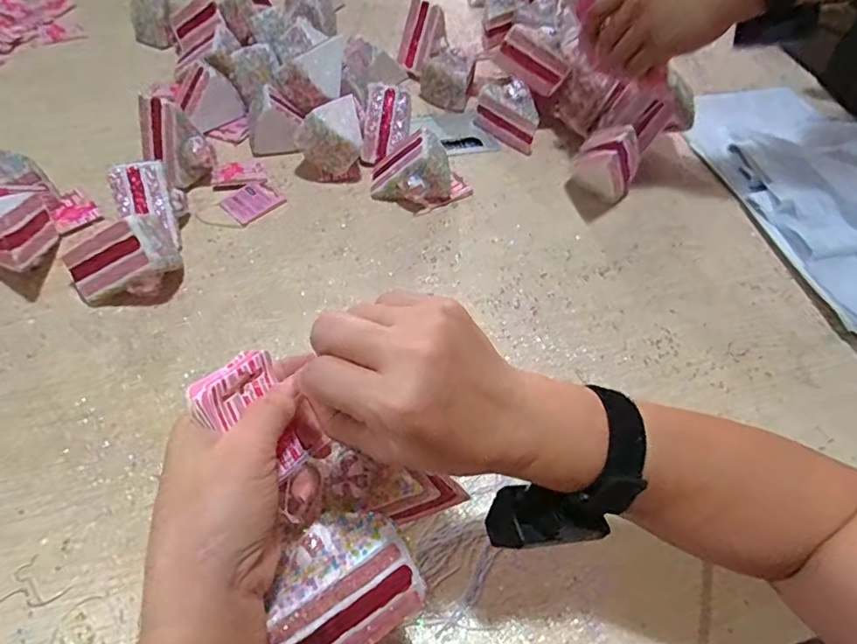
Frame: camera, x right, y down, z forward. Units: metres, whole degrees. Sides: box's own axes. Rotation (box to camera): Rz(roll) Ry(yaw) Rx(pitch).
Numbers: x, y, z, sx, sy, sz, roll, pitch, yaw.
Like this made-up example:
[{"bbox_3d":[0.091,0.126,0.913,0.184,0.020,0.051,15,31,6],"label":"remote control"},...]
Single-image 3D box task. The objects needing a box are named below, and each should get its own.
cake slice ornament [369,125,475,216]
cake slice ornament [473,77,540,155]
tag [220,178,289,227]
[{"bbox_3d":[-0.008,-0.170,0.602,0.111,0.068,0.067,3,55,-3],"label":"cake slice ornament"},{"bbox_3d":[0.102,-0.260,0.680,0.034,0.069,0.090,-37,66,-26],"label":"cake slice ornament"},{"bbox_3d":[-0.194,-0.133,0.601,0.046,0.004,0.060,38,60,20],"label":"tag"}]

